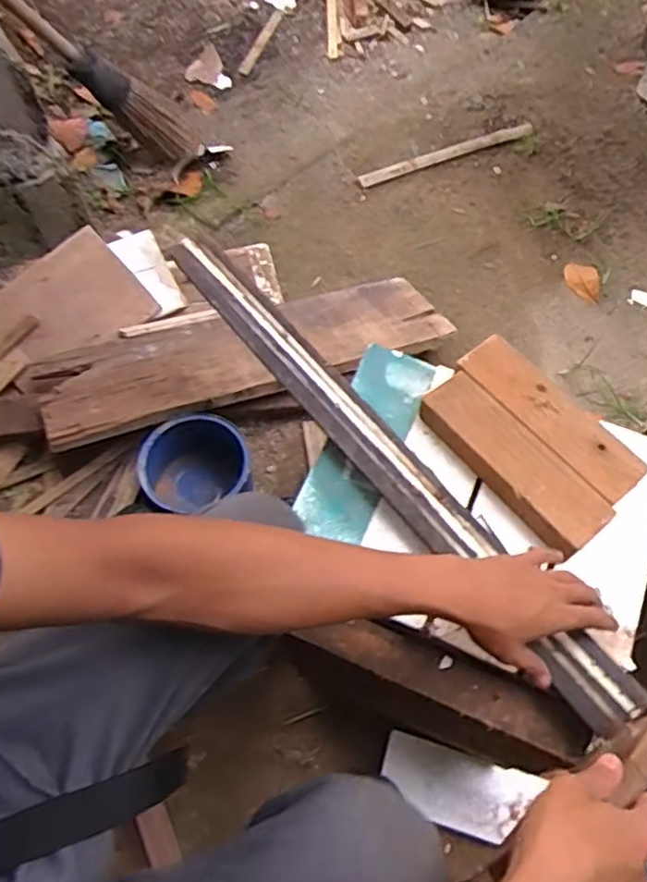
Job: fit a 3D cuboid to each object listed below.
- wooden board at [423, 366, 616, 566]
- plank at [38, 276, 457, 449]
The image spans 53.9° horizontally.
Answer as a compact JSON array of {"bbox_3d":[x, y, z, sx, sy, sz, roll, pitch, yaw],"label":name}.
[{"bbox_3d":[0.185,0.018,0.628,0.064,0.028,0.205,-35,69,-18],"label":"wooden board"},{"bbox_3d":[-0.113,-0.147,1.027,0.662,0.019,0.193,-19,54,-19],"label":"plank"}]

